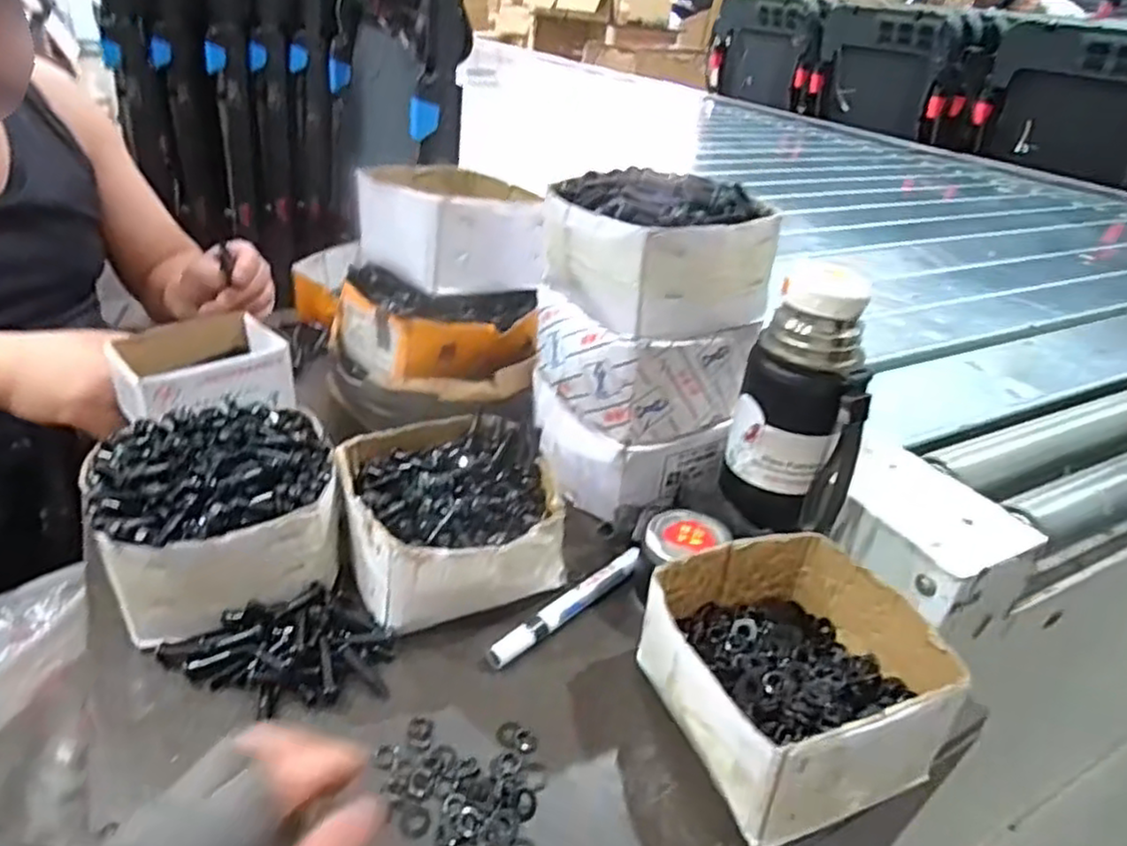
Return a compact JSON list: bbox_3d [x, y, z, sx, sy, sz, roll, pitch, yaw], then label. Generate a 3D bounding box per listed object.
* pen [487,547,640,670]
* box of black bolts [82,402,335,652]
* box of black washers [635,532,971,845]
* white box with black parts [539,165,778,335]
[{"bbox_3d":[0.006,0.126,0.494,0.016,0.012,0.144,30,39,33],"label":"pen"},{"bbox_3d":[-0.230,0.057,0.480,0.142,0.092,0.129,-15,38,-30],"label":"box of black bolts"},{"bbox_3d":[0.131,0.145,0.417,0.145,0.079,0.142,-8,35,-22],"label":"box of black washers"},{"bbox_3d":[0.065,-0.131,0.524,0.135,0.089,0.128,-12,36,-27],"label":"white box with black parts"}]

